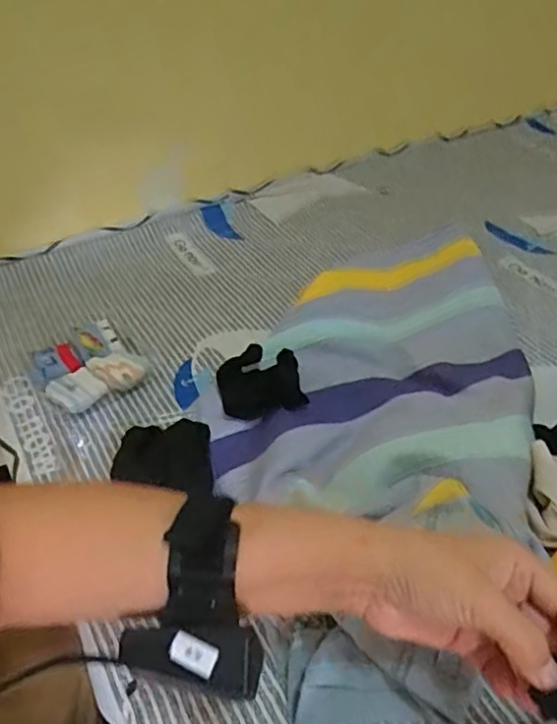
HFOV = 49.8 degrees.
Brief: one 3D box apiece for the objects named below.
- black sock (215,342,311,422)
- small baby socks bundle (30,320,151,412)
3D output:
[{"bbox_3d":[-0.018,0.023,0.629,0.088,0.013,0.077,-13,67,5],"label":"black sock"},{"bbox_3d":[-0.197,0.019,0.660,0.106,0.022,0.054,-29,47,-29],"label":"small baby socks bundle"}]

